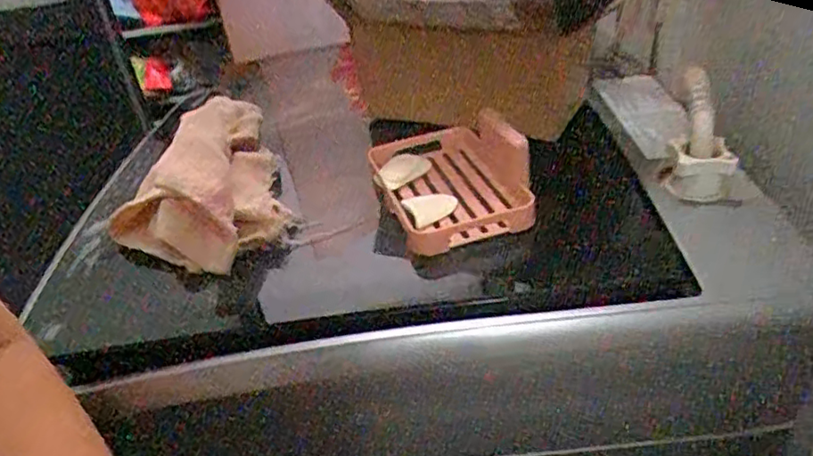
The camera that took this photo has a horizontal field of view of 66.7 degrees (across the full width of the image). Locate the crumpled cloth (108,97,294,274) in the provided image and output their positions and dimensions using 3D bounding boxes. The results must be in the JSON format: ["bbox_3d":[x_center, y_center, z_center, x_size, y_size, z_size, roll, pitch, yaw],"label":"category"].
[{"bbox_3d":[-0.152,-0.030,0.447,0.121,0.071,0.173,-17,35,-15],"label":"crumpled cloth"}]

